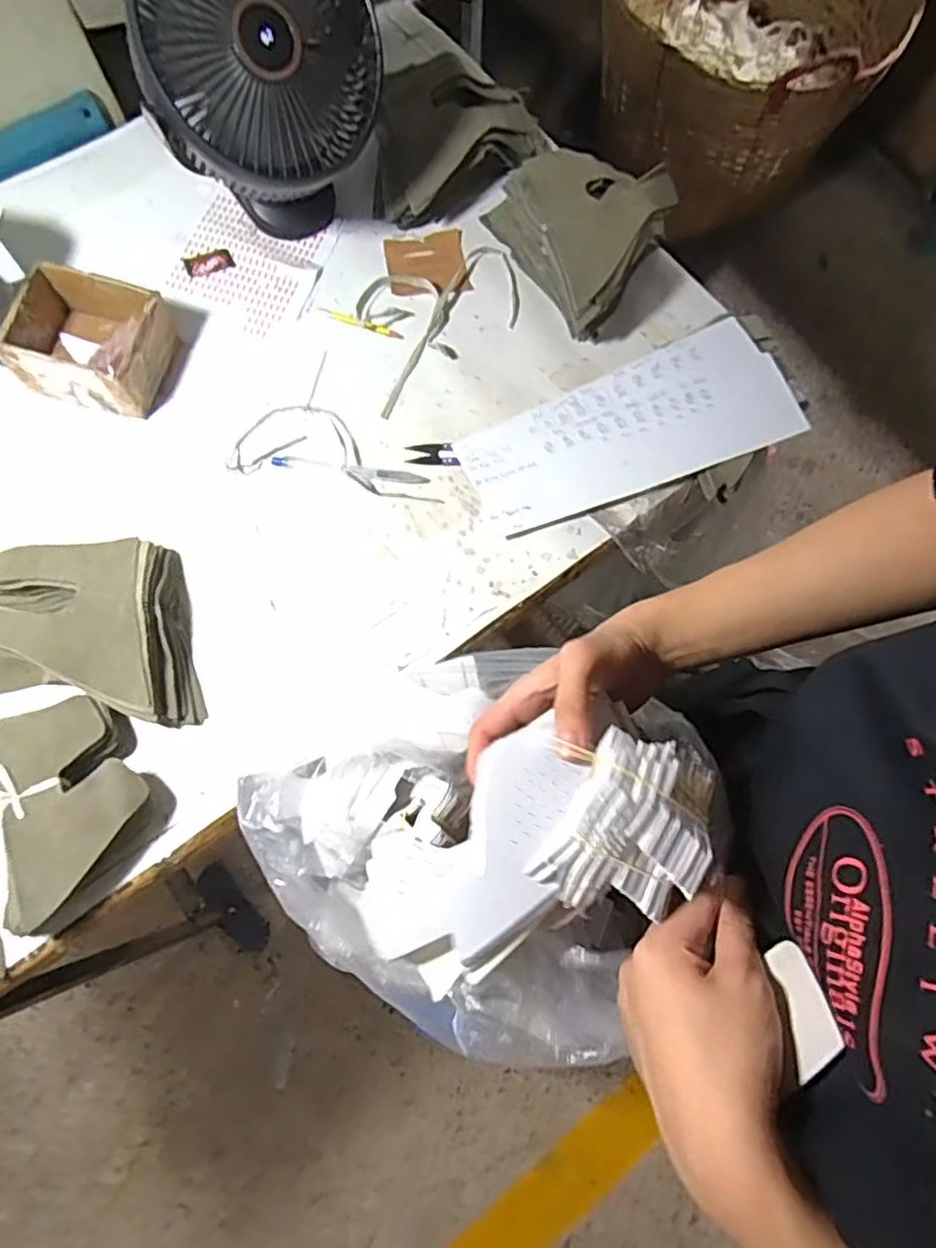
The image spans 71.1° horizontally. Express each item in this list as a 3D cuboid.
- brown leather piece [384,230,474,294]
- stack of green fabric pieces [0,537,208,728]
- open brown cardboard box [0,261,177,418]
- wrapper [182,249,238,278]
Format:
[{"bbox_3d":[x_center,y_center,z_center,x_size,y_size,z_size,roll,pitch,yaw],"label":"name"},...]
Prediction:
[{"bbox_3d":[-0.043,-0.381,0.691,0.082,0.006,0.075,-10,74,-4],"label":"brown leather piece"},{"bbox_3d":[-0.311,-0.014,0.554,0.227,0.039,0.137,22,75,5],"label":"stack of green fabric pieces"},{"bbox_3d":[-0.350,-0.266,0.617,0.131,0.058,0.112,14,74,3],"label":"open brown cardboard box"},{"bbox_3d":[-0.271,-0.380,0.686,0.048,0.006,0.026,-21,75,-8],"label":"wrapper"}]

